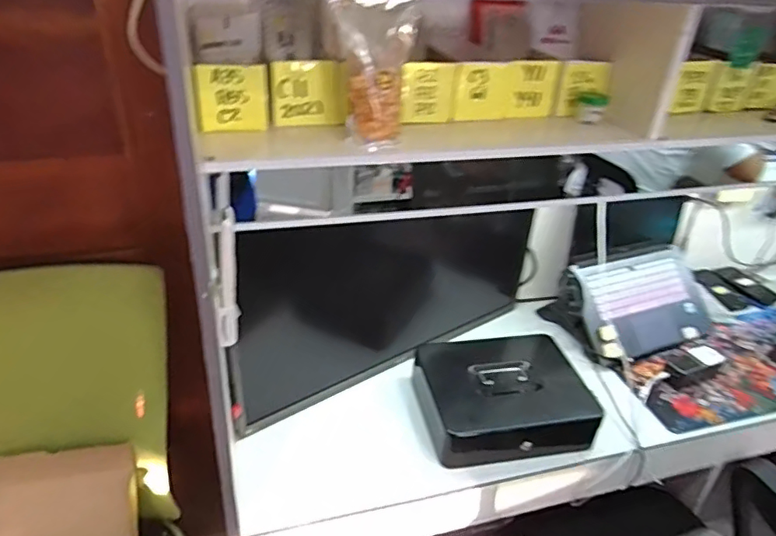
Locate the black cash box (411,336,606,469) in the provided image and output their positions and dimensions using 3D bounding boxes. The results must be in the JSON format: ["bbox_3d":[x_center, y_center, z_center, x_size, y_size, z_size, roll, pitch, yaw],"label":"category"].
[{"bbox_3d":[0.211,0.239,1.059,0.301,0.082,0.257,-3,31,-10],"label":"black cash box"}]

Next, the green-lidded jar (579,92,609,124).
[{"bbox_3d":[0.346,-0.273,0.949,0.049,0.043,0.044,13,32,16],"label":"green-lidded jar"}]

